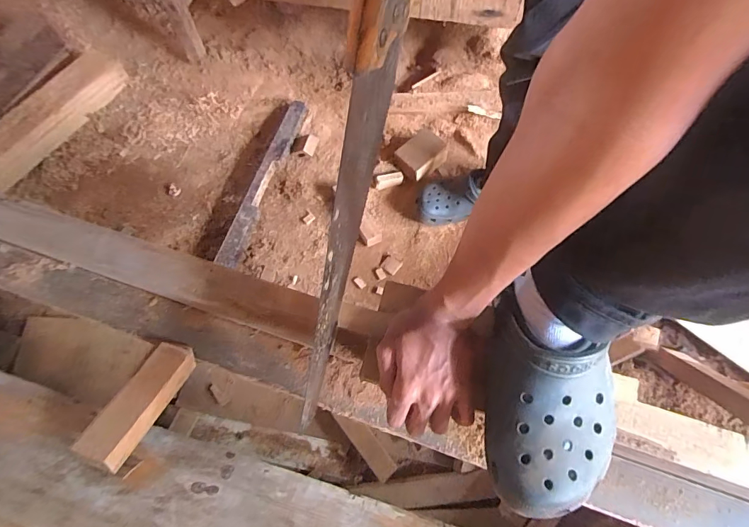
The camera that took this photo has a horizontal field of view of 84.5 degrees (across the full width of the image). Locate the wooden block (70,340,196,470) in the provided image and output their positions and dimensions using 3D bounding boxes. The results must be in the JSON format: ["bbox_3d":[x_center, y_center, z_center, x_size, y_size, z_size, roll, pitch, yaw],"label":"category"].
[{"bbox_3d":[-0.297,0.174,0.529,0.050,0.036,0.166,15,39,6],"label":"wooden block"}]

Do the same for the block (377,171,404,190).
[{"bbox_3d":[0.036,-0.209,1.036,0.072,0.022,0.033,-20,68,-5],"label":"block"}]

